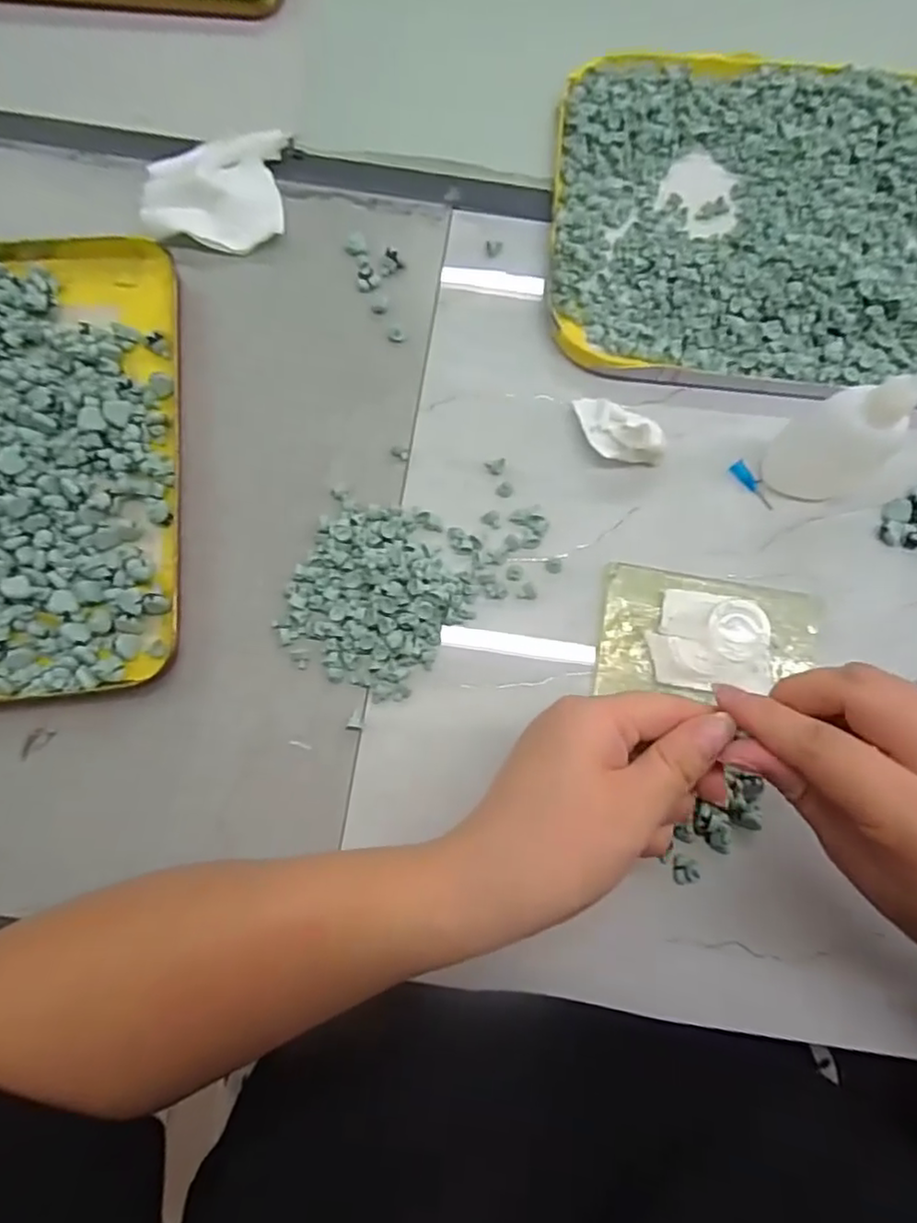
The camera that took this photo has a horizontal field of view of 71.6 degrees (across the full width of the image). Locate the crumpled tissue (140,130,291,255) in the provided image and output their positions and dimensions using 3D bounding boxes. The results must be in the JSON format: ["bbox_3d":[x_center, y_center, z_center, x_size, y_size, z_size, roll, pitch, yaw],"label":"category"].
[{"bbox_3d":[-0.135,-0.234,0.351,0.073,0.010,0.076,-3,79,-2],"label":"crumpled tissue"}]

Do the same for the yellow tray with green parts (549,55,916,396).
[{"bbox_3d":[0.189,-0.215,0.348,0.269,0.025,0.201,5,79,0],"label":"yellow tray with green parts"}]

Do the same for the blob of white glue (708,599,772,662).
[{"bbox_3d":[0.121,0.008,0.274,0.026,0.004,0.026,1,79,-1],"label":"blob of white glue"}]

